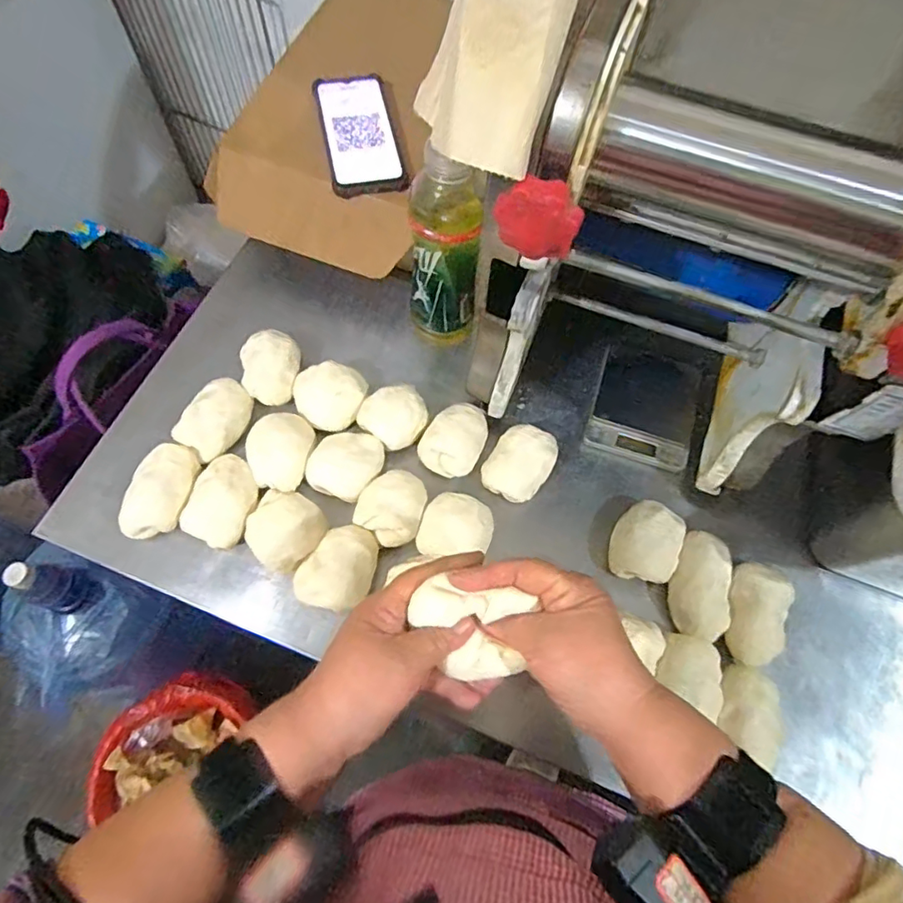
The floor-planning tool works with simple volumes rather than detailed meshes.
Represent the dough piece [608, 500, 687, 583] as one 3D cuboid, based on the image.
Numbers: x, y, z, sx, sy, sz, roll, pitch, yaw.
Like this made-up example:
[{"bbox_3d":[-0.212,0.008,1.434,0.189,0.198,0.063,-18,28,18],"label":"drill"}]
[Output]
[{"bbox_3d":[0.181,0.086,0.531,0.060,0.041,0.069,22,66,7],"label":"dough piece"}]

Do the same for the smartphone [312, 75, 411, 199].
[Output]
[{"bbox_3d":[-0.102,-0.350,0.626,0.079,0.019,0.170,-11,66,-8],"label":"smartphone"}]

